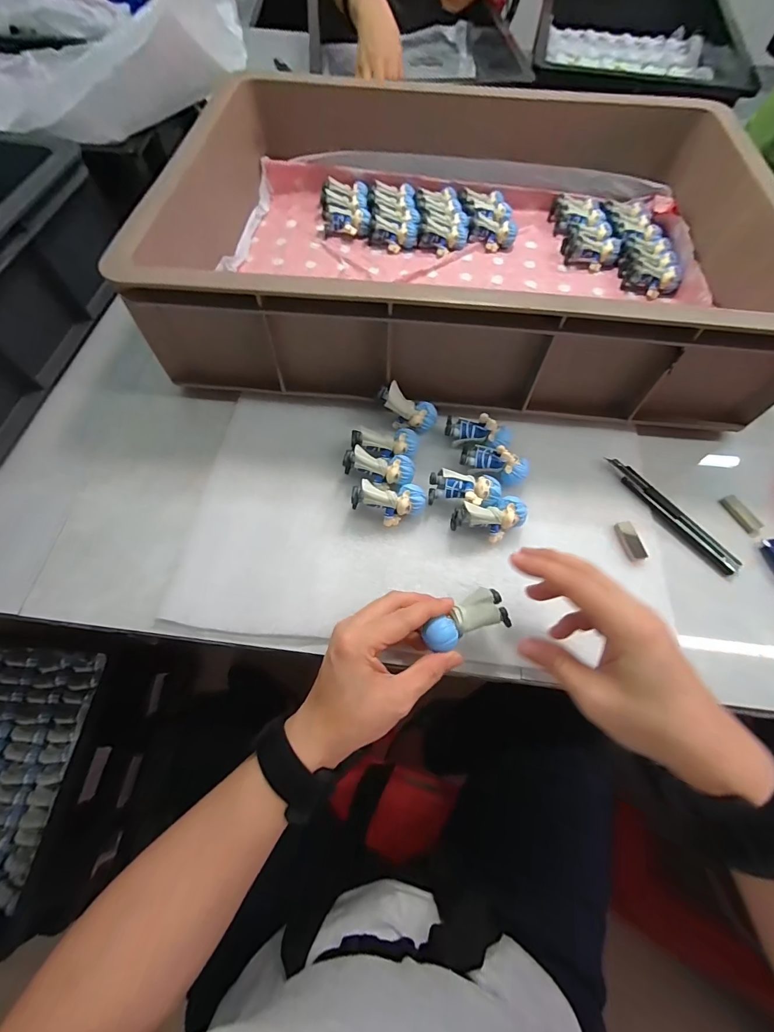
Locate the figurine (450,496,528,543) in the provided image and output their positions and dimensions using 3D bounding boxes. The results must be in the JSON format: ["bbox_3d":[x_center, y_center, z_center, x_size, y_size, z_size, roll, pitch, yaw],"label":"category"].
[{"bbox_3d":[0.088,0.004,0.337,0.060,0.029,0.031,-11,66,-6],"label":"figurine"}]

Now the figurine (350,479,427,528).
[{"bbox_3d":[0.001,-0.010,0.343,0.062,0.030,0.030,2,65,0],"label":"figurine"}]

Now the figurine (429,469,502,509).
[{"bbox_3d":[0.068,-0.021,0.349,0.060,0.027,0.029,8,65,3],"label":"figurine"}]

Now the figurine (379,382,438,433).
[{"bbox_3d":[0.017,-0.101,0.379,0.059,0.027,0.025,29,66,-20],"label":"figurine"}]

